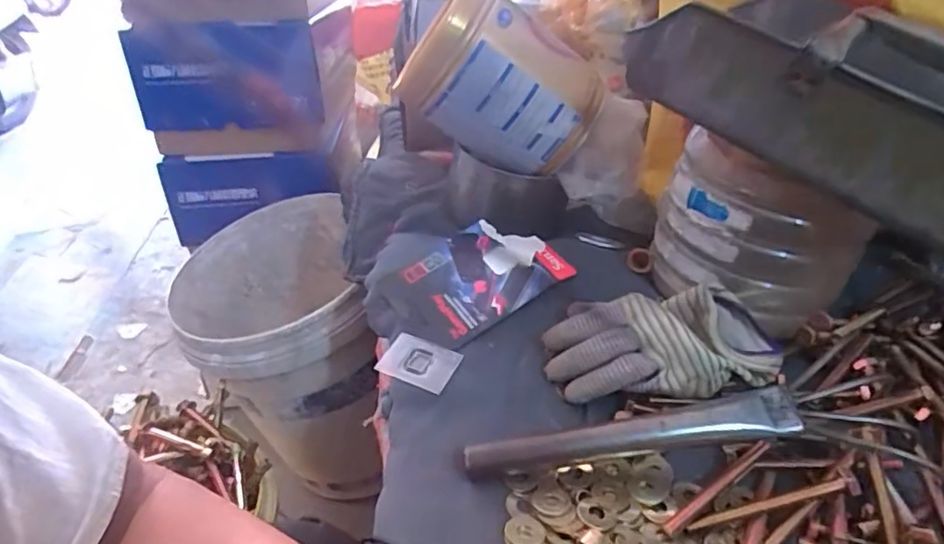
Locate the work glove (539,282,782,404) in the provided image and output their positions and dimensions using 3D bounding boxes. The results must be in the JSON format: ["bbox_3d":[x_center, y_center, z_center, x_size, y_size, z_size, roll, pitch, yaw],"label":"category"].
[{"bbox_3d":[0.148,0.052,0.470,0.176,0.042,0.094,-7,37,-6],"label":"work glove"}]

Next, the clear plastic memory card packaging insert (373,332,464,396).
[{"bbox_3d":[-0.043,0.073,0.484,0.059,0.009,0.045,15,40,22],"label":"clear plastic memory card packaging insert"}]

